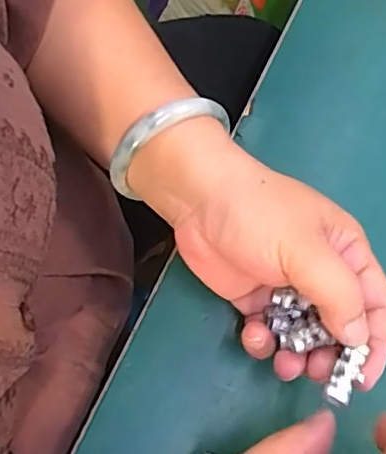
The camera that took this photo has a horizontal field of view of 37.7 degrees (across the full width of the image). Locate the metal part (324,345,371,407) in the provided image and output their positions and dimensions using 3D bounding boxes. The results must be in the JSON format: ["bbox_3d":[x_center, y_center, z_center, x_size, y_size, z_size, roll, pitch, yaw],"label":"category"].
[{"bbox_3d":[0.064,0.063,0.241,0.010,0.004,0.026,30,60,6],"label":"metal part"}]

